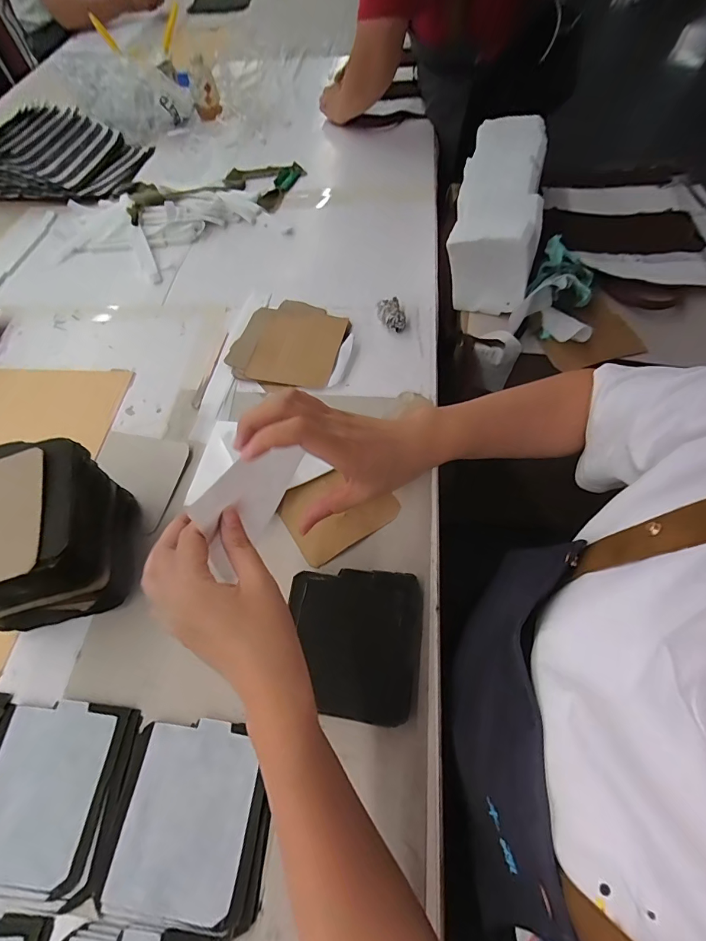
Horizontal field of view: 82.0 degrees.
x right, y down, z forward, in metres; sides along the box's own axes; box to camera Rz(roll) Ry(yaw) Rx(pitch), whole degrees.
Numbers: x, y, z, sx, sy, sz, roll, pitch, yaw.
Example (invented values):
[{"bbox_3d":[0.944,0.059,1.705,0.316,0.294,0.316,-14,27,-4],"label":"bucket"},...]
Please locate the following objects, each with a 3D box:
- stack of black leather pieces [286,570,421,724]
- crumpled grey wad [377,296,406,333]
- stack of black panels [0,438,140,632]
[{"bbox_3d":[-0.002,0.165,0.401,0.128,0.033,0.133,5,62,7],"label":"stack of black leather pieces"},{"bbox_3d":[0.058,-0.234,0.615,0.034,0.033,0.051,-16,62,-5],"label":"crumpled grey wad"},{"bbox_3d":[-0.321,0.066,0.416,0.142,0.137,0.151,-12,62,-3],"label":"stack of black panels"}]

